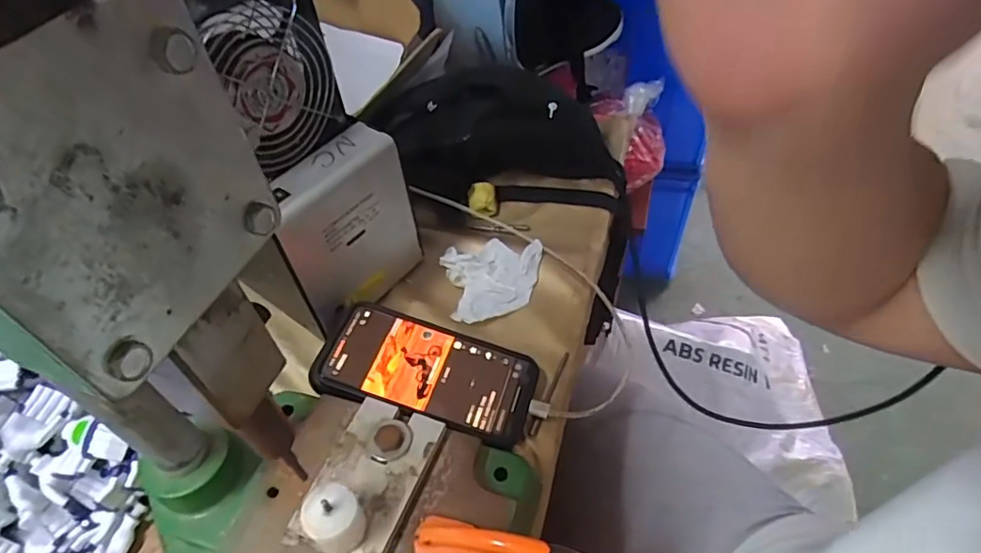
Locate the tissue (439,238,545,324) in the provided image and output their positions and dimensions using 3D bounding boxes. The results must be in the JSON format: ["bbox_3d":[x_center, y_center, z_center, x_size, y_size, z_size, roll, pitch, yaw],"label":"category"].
[{"bbox_3d":[0.005,0.001,0.517,0.091,0.019,0.079,-10,49,-4],"label":"tissue"}]

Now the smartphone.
[{"bbox_3d":[-0.051,0.075,0.443,0.170,0.019,0.083,16,54,4],"label":"smartphone"}]

